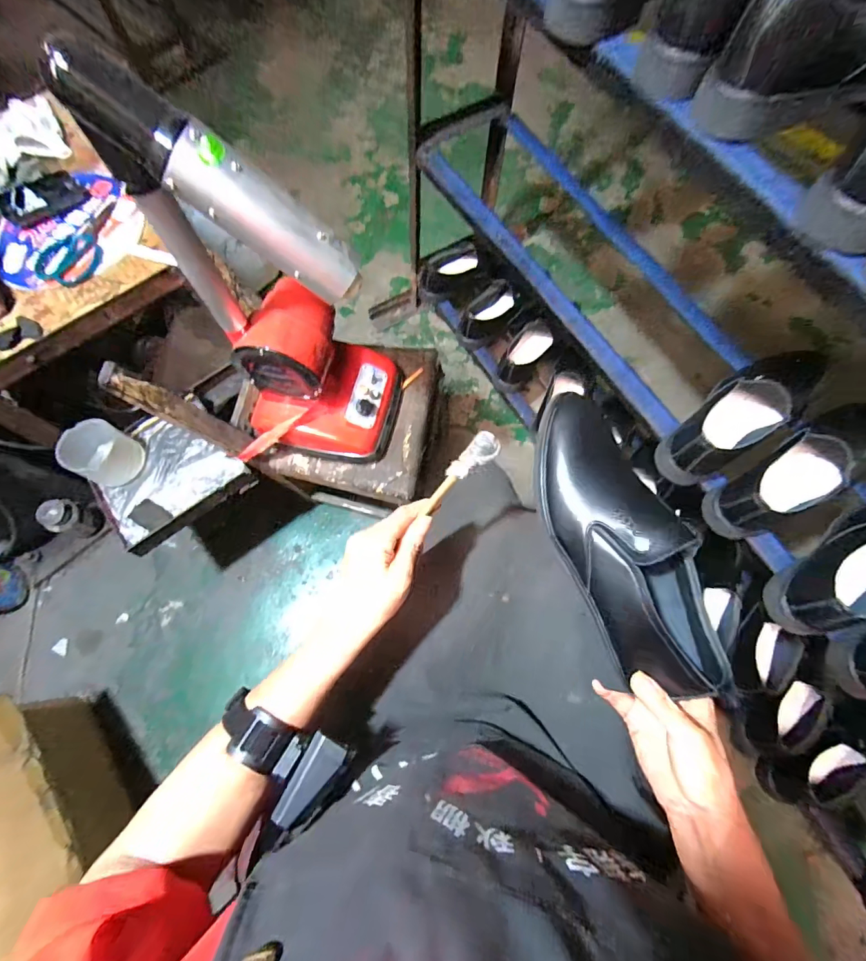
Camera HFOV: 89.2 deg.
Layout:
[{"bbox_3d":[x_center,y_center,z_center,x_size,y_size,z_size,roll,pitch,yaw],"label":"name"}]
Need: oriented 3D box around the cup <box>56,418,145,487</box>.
[{"bbox_3d":[-0.550,-0.045,0.731,0.088,0.075,0.089,0,71,0],"label":"cup"}]

